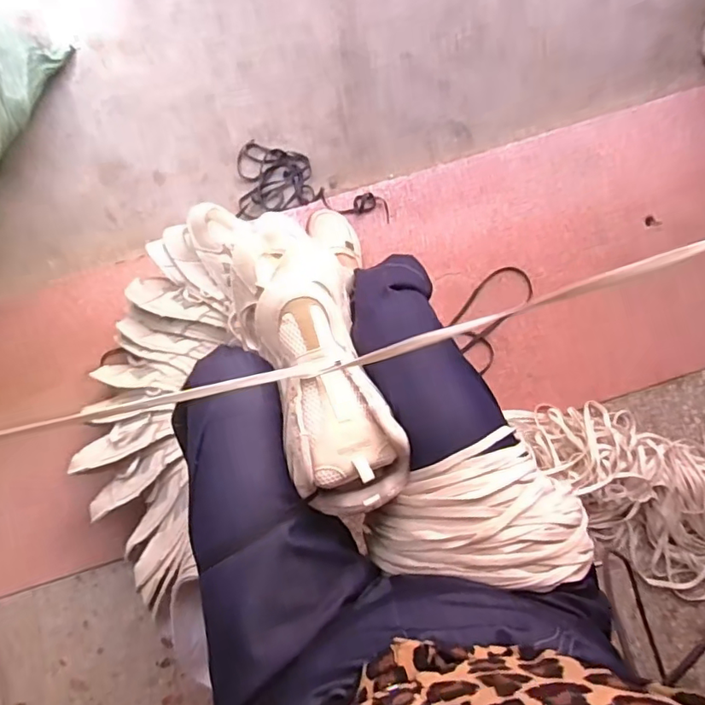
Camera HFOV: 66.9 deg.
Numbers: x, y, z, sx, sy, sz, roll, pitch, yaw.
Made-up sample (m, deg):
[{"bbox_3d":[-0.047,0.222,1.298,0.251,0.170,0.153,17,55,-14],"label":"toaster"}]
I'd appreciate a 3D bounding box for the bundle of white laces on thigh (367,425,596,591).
[{"bbox_3d":[0.114,0.139,0.481,0.185,0.075,0.122,1,79,-1],"label":"bundle of white laces on thigh"}]

